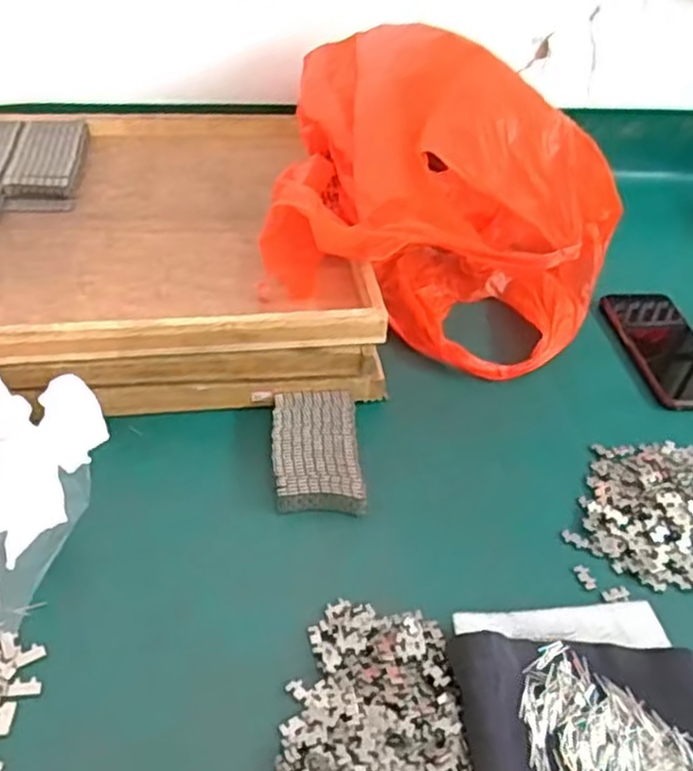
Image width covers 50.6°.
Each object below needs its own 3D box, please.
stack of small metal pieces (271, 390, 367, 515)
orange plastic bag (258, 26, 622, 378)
[{"bbox_3d":[-0.024,0.052,0.566,0.064,0.026,0.115,1,42,-7],"label":"stack of small metal pieces"},{"bbox_3d":[0.066,-0.163,0.659,0.332,0.235,0.278,21,43,15],"label":"orange plastic bag"}]

